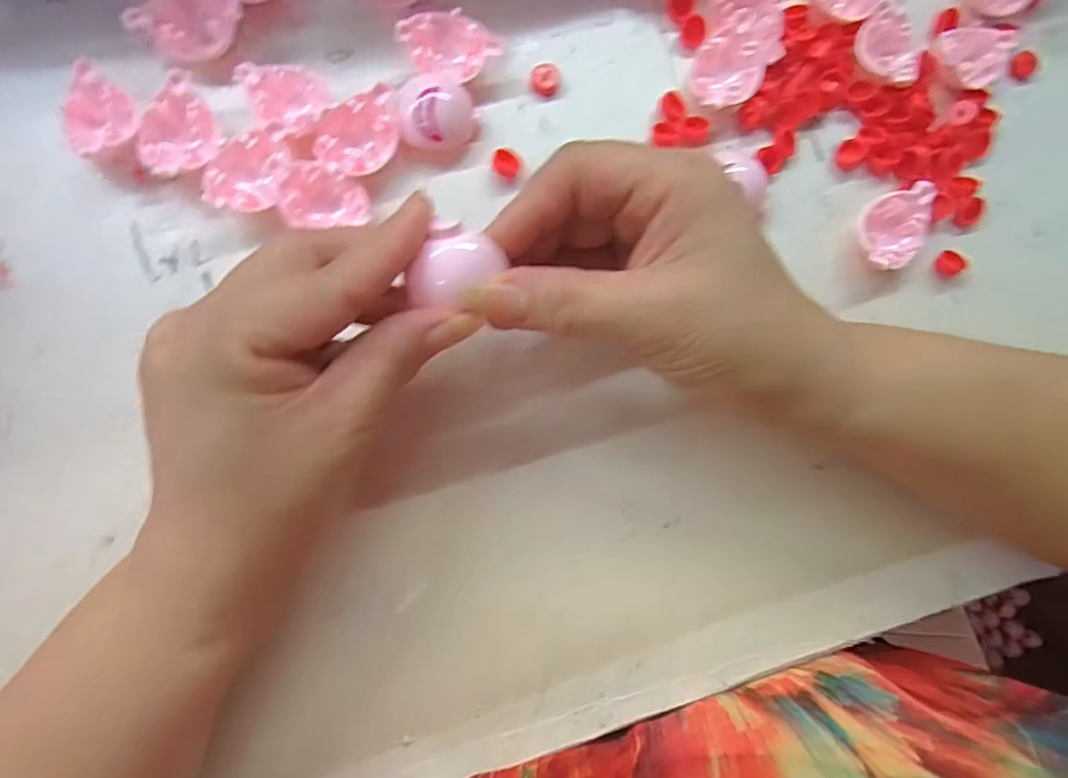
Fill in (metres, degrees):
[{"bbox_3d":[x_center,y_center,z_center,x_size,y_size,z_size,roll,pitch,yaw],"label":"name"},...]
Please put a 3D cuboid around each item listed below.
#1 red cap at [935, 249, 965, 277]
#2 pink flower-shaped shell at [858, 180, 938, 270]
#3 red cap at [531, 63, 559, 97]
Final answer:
[{"bbox_3d":[0.186,-0.056,0.246,0.009,0.007,0.011,-20,89,-6],"label":"red cap"},{"bbox_3d":[0.155,-0.069,0.239,0.037,0.018,0.029,-25,89,-6],"label":"pink flower-shaped shell"},{"bbox_3d":[0.005,-0.134,0.237,0.012,0.005,0.012,0,87,-5],"label":"red cap"}]

